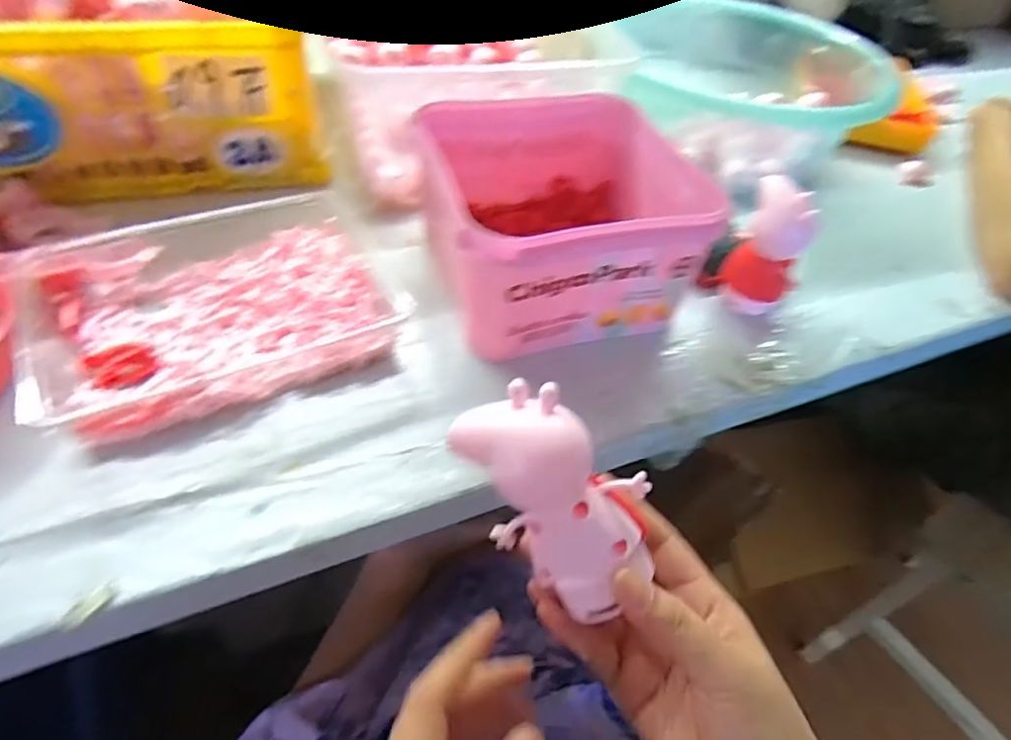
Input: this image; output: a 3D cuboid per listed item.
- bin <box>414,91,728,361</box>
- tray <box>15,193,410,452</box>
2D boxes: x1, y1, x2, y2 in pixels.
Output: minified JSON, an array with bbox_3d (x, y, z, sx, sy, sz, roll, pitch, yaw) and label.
[{"bbox_3d":[0.035,-0.123,0.470,0.193,0.116,0.197,-13,50,-18],"label":"bin"},{"bbox_3d":[-0.205,-0.050,0.422,0.233,0.042,0.181,-21,53,-25],"label":"tray"}]

